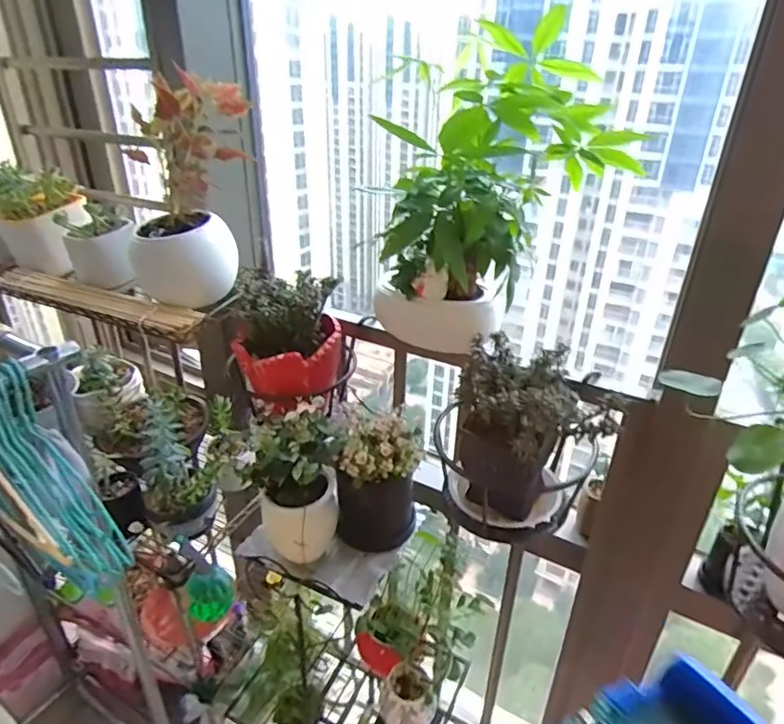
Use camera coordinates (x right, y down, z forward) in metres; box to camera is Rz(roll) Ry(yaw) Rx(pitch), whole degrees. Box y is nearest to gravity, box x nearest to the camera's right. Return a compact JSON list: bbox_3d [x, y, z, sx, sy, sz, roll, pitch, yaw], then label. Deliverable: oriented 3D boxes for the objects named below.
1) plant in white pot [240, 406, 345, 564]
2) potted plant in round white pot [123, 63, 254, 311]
[{"bbox_3d":[-0.150,0.191,0.821,0.130,0.267,0.122,14,31,22],"label":"plant in white pot"},{"bbox_3d":[-0.351,-0.290,0.947,0.198,0.363,0.187,-5,29,-13],"label":"potted plant in round white pot"}]

